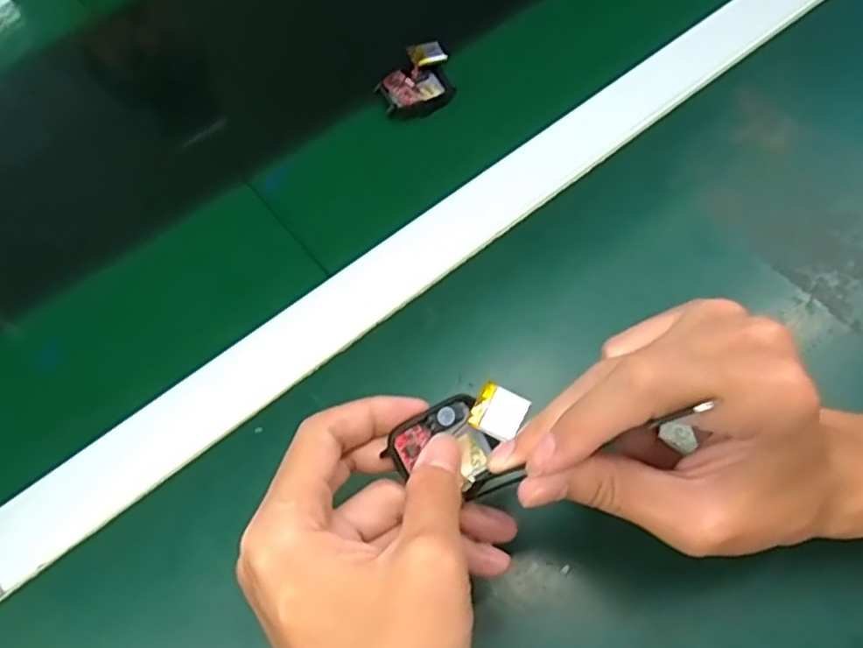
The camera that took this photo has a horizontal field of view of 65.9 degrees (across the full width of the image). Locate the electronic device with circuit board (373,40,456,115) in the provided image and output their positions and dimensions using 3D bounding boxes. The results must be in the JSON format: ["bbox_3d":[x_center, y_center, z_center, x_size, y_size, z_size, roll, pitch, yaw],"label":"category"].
[{"bbox_3d":[-0.011,-0.164,0.445,0.051,0.017,0.043,-22,64,-9],"label":"electronic device with circuit board"}]

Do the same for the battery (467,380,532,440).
[{"bbox_3d":[0.028,0.036,0.275,0.021,0.005,0.020,27,83,14],"label":"battery"}]

